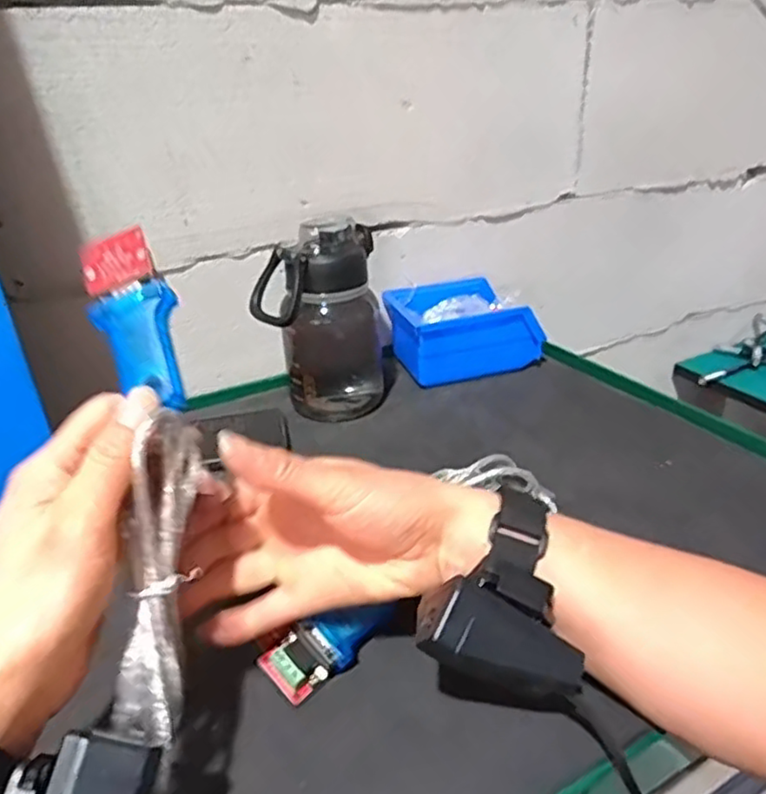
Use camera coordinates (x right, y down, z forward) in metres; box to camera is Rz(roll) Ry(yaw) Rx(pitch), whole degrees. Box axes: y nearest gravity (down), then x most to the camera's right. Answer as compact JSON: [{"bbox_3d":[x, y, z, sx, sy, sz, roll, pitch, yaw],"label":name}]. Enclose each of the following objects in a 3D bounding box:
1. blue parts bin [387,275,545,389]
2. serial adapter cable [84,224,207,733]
[{"bbox_3d":[0.078,-0.071,0.691,0.139,0.065,0.102,-10,28,-13],"label":"blue parts bin"},{"bbox_3d":[-0.099,0.029,0.281,0.039,0.207,0.030,-6,-10,-6],"label":"serial adapter cable"}]

